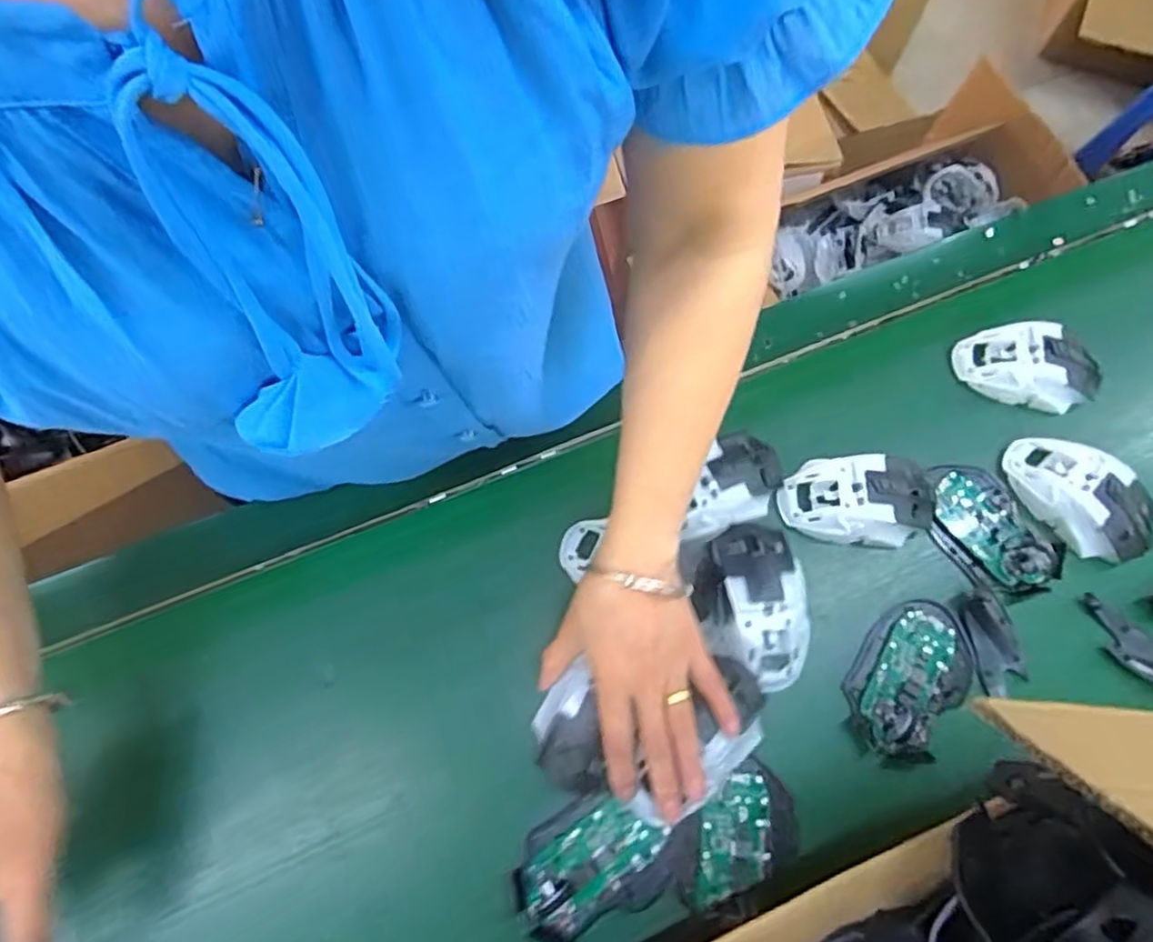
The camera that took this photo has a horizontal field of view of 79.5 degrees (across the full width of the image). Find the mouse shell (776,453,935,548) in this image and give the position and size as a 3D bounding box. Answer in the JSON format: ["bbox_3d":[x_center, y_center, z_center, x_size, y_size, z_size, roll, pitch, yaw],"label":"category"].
[{"bbox_3d":[0.218,0.020,0.529,0.117,0.033,0.063,3,69,-1],"label":"mouse shell"}]

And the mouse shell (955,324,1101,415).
[{"bbox_3d":[0.379,-0.087,0.577,0.113,0.038,0.064,9,69,2],"label":"mouse shell"}]

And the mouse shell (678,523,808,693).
[{"bbox_3d":[0.129,0.095,0.497,0.073,0.032,0.114,-13,70,-6],"label":"mouse shell"}]

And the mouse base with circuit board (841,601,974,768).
[{"bbox_3d":[0.238,0.145,0.489,0.071,0.022,0.114,35,72,11],"label":"mouse base with circuit board"}]

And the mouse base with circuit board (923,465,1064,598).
[{"bbox_3d":[0.315,0.043,0.532,0.070,0.018,0.110,-23,71,-10],"label":"mouse base with circuit board"}]

